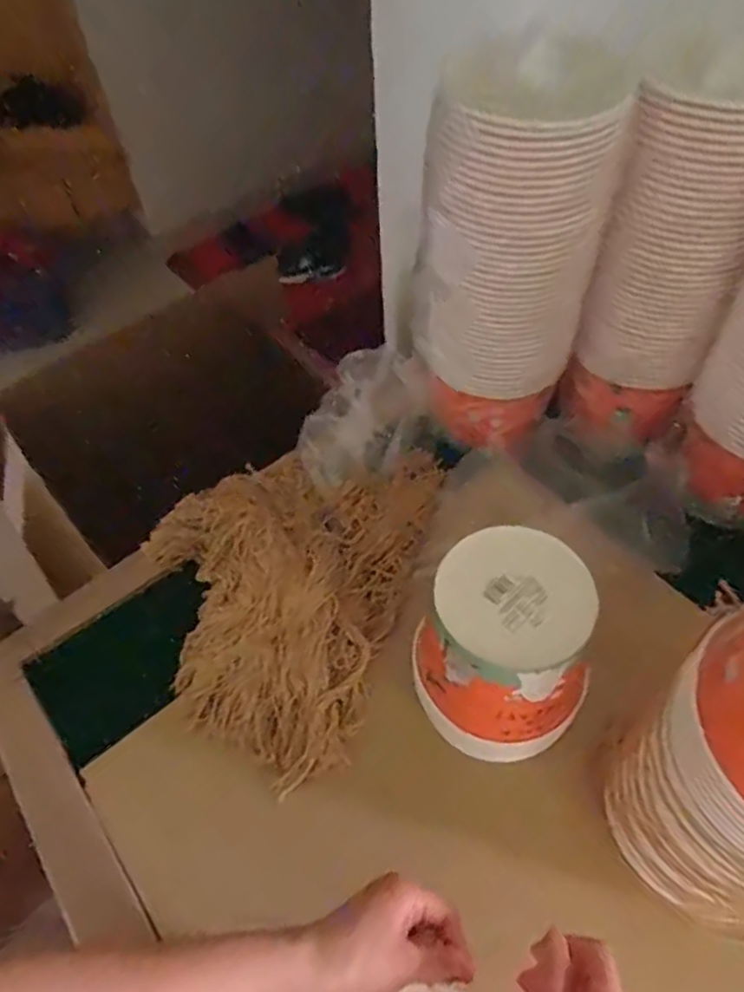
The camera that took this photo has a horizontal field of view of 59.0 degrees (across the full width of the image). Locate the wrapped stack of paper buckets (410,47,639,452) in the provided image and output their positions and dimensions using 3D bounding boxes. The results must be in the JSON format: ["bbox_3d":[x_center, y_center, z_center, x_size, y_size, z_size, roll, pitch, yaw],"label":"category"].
[{"bbox_3d":[0.132,-0.211,0.692,0.143,0.371,0.127,-27,57,-16],"label":"wrapped stack of paper buckets"}]

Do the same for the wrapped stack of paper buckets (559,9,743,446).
[{"bbox_3d":[0.306,-0.240,0.668,0.135,0.380,0.148,20,57,17],"label":"wrapped stack of paper buckets"}]

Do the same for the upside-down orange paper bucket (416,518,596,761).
[{"bbox_3d":[0.114,0.135,0.577,0.144,0.150,0.143,-1,54,2],"label":"upside-down orange paper bucket"}]

